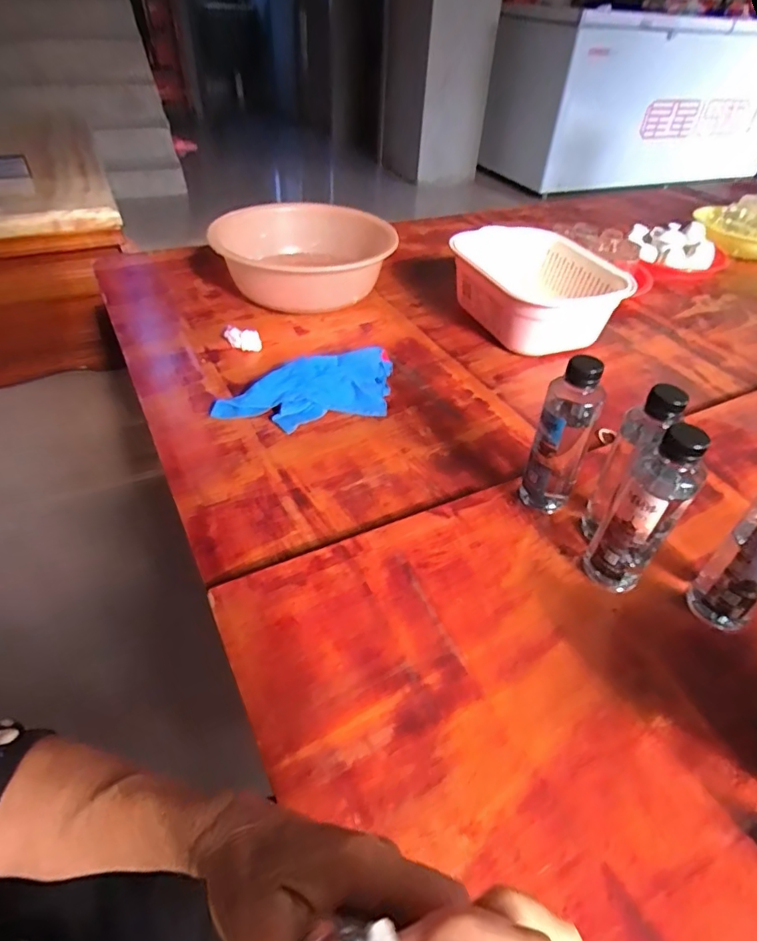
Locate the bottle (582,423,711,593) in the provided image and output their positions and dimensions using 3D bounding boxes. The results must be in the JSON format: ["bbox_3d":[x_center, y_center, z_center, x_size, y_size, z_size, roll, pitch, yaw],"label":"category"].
[{"bbox_3d":[0.235,0.038,0.473,0.055,0.177,0.049,34,50,29],"label":"bottle"}]

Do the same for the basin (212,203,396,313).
[{"bbox_3d":[-0.134,-0.390,0.994,0.299,0.110,0.299,2,42,-2],"label":"basin"}]

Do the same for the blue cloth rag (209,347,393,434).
[{"bbox_3d":[-0.075,-0.110,0.739,0.277,0.036,0.135,-27,51,-29],"label":"blue cloth rag"}]

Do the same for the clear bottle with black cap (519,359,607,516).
[{"bbox_3d":[0.187,-0.026,0.552,0.050,0.195,0.043,21,45,18],"label":"clear bottle with black cap"}]

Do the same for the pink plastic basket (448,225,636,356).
[{"bbox_3d":[0.271,-0.306,0.919,0.221,0.119,0.279,-12,45,-17],"label":"pink plastic basket"}]

